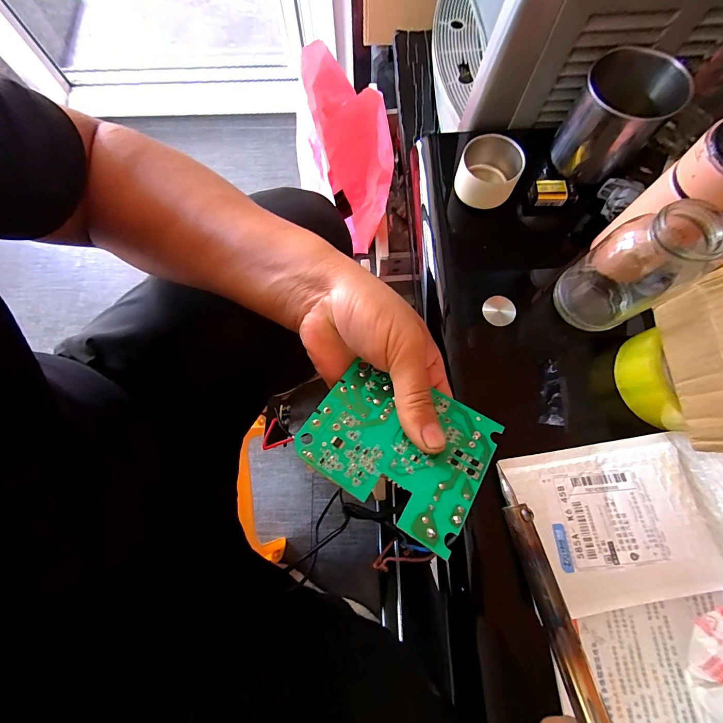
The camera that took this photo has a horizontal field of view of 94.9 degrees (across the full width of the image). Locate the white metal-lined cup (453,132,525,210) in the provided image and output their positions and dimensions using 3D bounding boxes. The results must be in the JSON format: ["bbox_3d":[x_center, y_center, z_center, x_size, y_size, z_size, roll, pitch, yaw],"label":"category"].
[{"bbox_3d":[0.141,-0.210,0.375,0.063,0.050,0.062,-1,74,2],"label":"white metal-lined cup"}]

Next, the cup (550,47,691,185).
[{"bbox_3d":[0.268,-0.256,0.355,0.076,0.092,0.079,-1,74,2],"label":"cup"}]

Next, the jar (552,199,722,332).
[{"bbox_3d":[0.237,-0.079,0.299,0.067,0.126,0.071,-31,75,-7],"label":"jar"}]

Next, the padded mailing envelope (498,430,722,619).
[{"bbox_3d":[0.236,0.134,0.287,0.190,0.017,0.124,-10,74,-1],"label":"padded mailing envelope"}]

